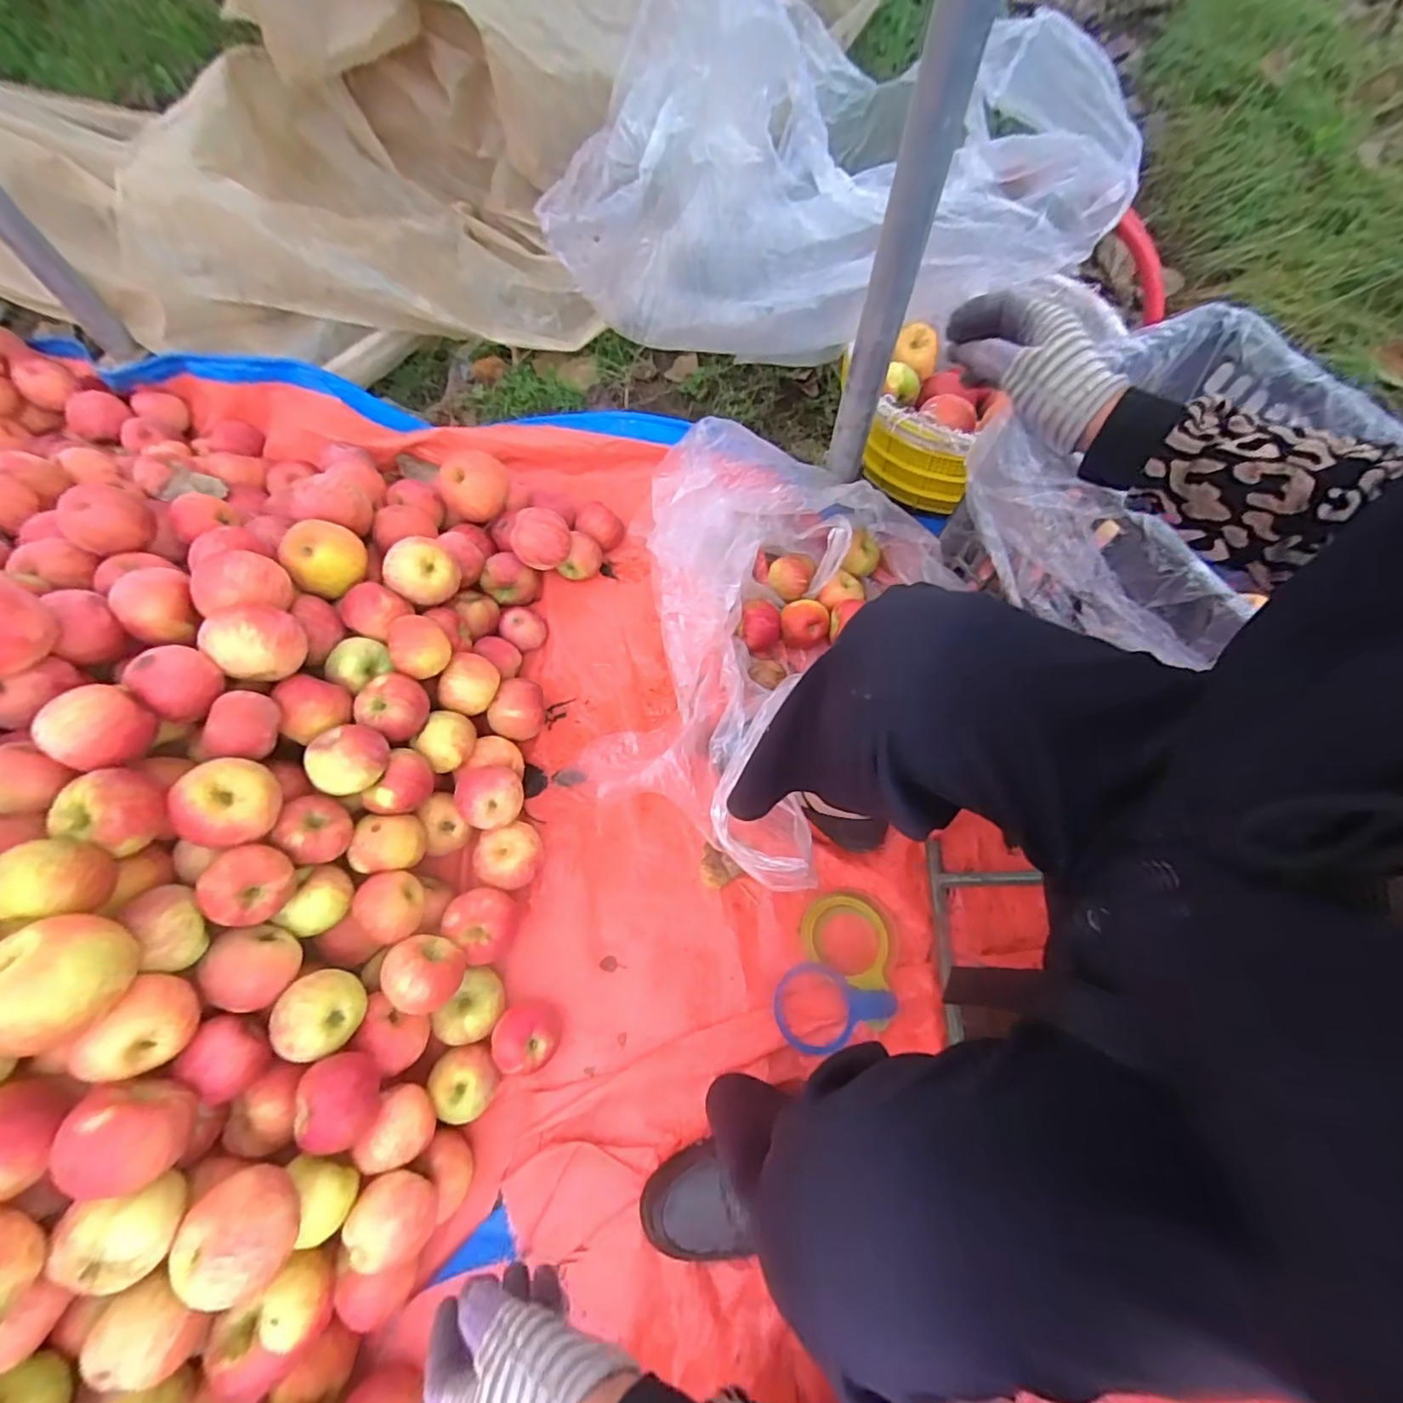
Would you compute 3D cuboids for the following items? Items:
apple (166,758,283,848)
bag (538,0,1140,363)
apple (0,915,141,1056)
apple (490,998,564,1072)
[{"bbox_3d":[-0.409,0.089,0.515,0.061,0.067,0.078,16,66,5],"label":"apple"},{"bbox_3d":[0.136,-0.640,0.729,0.646,0.302,0.341,22,67,8],"label":"bag"},{"bbox_3d":[-0.451,0.196,0.413,0.074,0.075,0.088,-2,66,-3],"label":"apple"},{"bbox_3d":[-0.181,0.347,0.612,0.064,0.060,0.068,-12,67,-7],"label":"apple"}]

